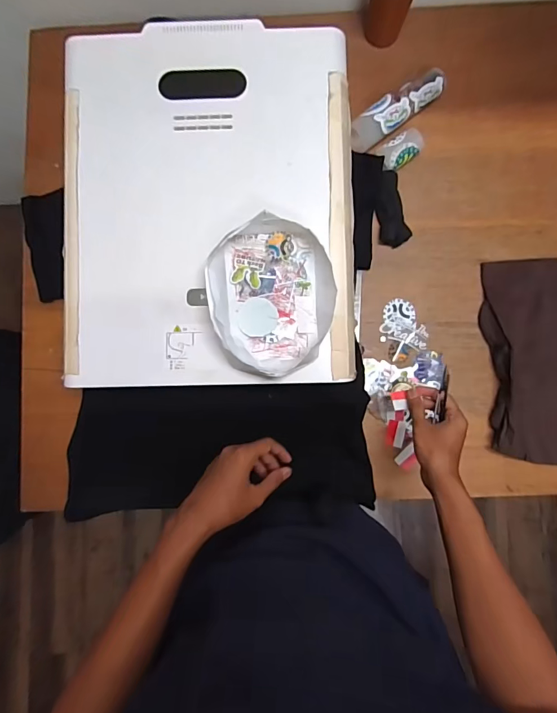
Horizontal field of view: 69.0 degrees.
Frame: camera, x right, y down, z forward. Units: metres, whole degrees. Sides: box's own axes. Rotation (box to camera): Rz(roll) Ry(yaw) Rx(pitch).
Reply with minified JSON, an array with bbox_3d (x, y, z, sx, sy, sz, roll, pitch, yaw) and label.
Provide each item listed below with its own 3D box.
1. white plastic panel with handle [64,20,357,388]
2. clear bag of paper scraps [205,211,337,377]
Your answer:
[{"bbox_3d":[-0.096,-0.215,0.565,0.400,0.021,0.501,-1,87,1],"label":"white plastic panel with handle"},{"bbox_3d":[-0.006,-0.076,0.529,0.162,0.049,0.198,-7,86,0],"label":"clear bag of paper scraps"}]

